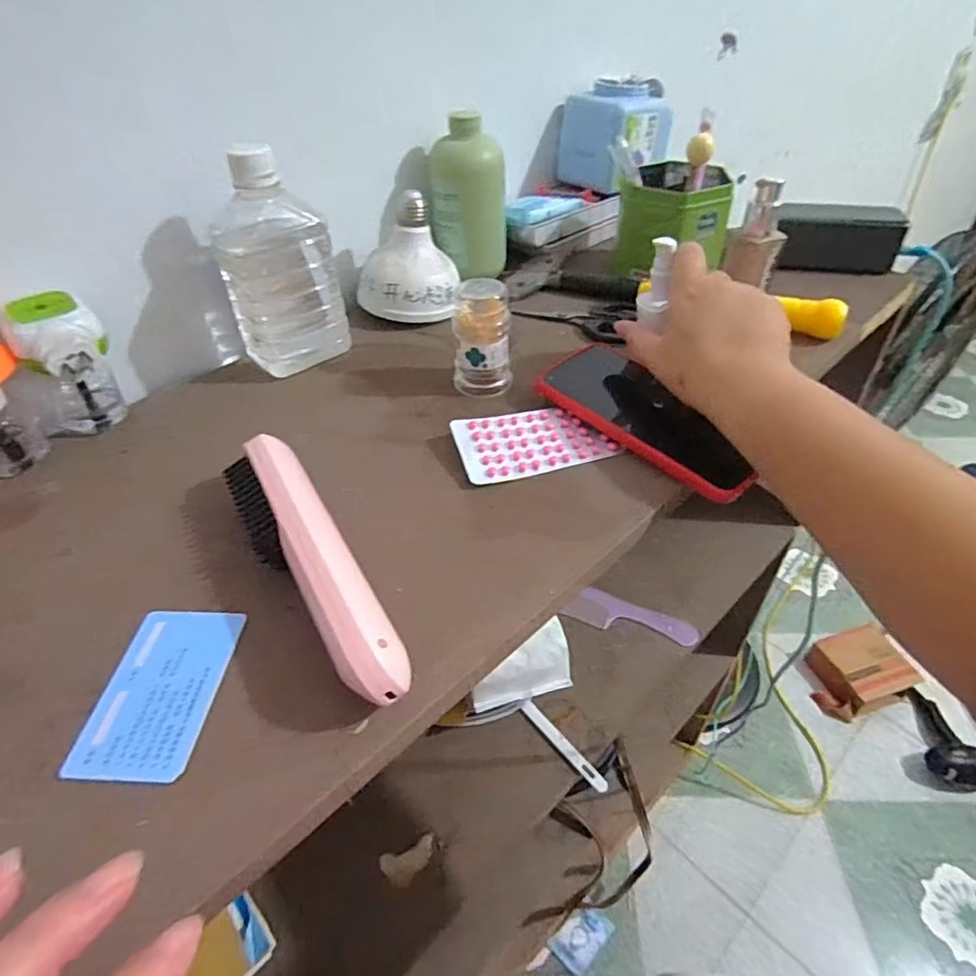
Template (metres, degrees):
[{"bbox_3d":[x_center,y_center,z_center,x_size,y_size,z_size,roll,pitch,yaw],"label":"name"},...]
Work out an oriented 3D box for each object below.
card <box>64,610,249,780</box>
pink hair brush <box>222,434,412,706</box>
[{"bbox_3d":[-0.157,0.096,0.280,0.054,0.004,0.085,3,44,1],"label":"card"},{"bbox_3d":[-0.092,0.037,0.307,0.040,0.053,0.185,-25,47,-22],"label":"pink hair brush"}]

